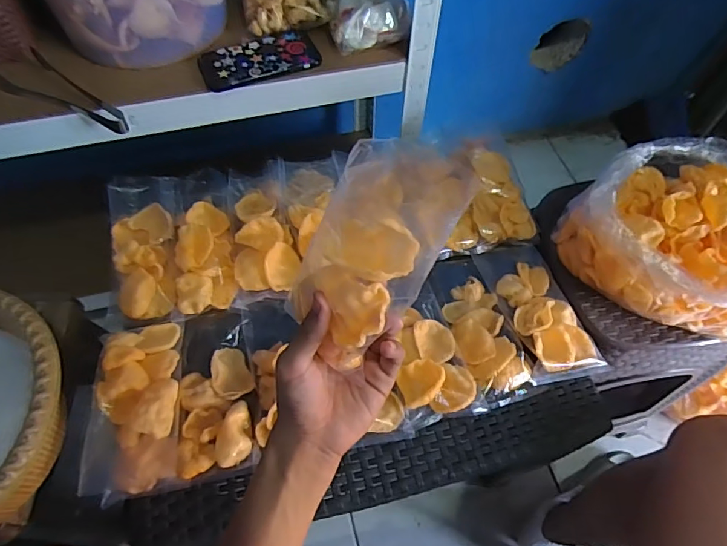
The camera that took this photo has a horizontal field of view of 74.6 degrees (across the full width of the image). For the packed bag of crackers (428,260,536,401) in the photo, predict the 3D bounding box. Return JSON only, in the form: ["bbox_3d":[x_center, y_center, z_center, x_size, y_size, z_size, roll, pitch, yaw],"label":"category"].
[{"bbox_3d":[0.143,0.060,0.593,0.073,0.030,0.189,-16,62,-11],"label":"packed bag of crackers"}]

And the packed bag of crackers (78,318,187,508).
[{"bbox_3d":[-0.249,0.140,0.523,0.094,0.046,0.186,-6,60,-5],"label":"packed bag of crackers"}]

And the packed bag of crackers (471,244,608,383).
[{"bbox_3d":[0.220,0.039,0.600,0.094,0.020,0.182,-13,61,-9],"label":"packed bag of crackers"}]

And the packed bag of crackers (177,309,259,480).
[{"bbox_3d":[-0.167,0.130,0.550,0.078,0.034,0.189,-8,60,-6],"label":"packed bag of crackers"}]

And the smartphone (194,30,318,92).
[{"bbox_3d":[-0.135,-0.279,0.622,0.149,0.011,0.080,-21,63,-13],"label":"smartphone"}]

